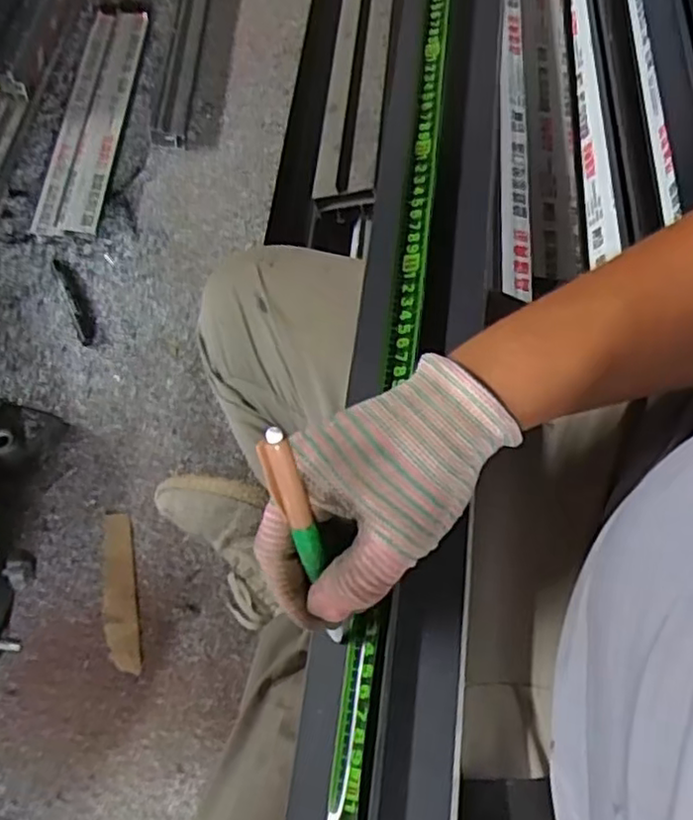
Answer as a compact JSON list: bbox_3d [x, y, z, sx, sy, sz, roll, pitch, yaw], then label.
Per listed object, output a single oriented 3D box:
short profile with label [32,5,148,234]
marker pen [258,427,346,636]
[{"bbox_3d":[-0.358,-0.426,0.960,0.087,0.028,0.461,2,62,-3],"label":"short profile with label"},{"bbox_3d":[-0.018,0.064,0.310,0.012,0.131,0.009,-26,31,-16],"label":"marker pen"}]

